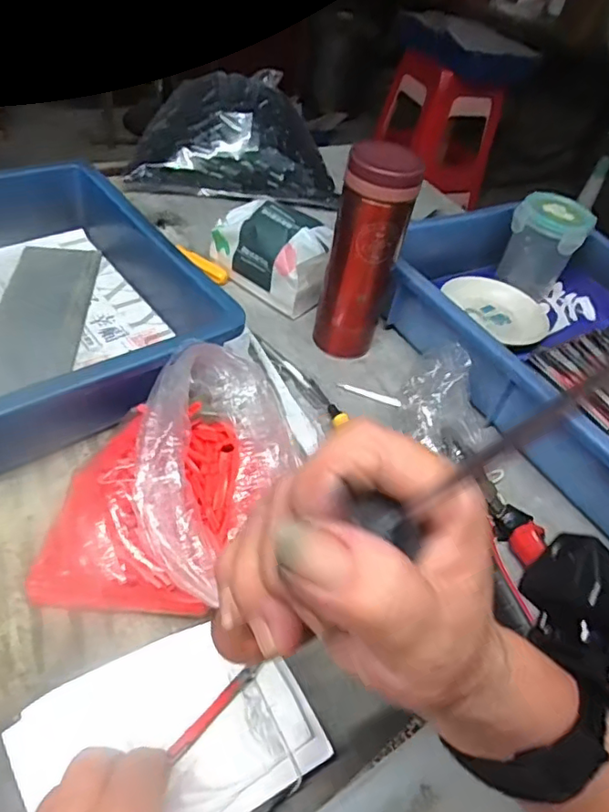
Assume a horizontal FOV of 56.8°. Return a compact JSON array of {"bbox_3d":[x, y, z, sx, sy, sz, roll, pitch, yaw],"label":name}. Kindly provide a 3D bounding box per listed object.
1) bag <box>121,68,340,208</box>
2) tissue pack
[{"bbox_3d":[-0.083,-0.336,0.710,0.248,0.102,0.129,5,46,-9],"label":"bag"},{"bbox_3d":[-0.027,-0.157,0.585,0.129,0.078,0.071,35,48,20],"label":"tissue pack"}]

